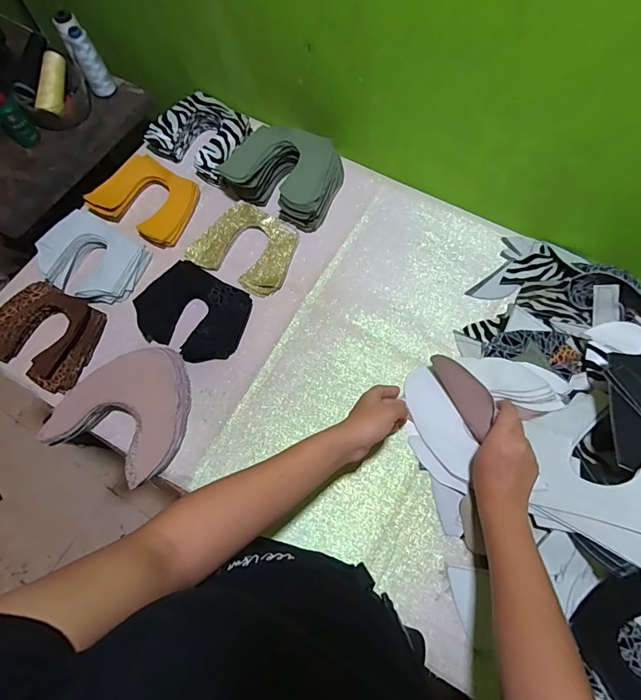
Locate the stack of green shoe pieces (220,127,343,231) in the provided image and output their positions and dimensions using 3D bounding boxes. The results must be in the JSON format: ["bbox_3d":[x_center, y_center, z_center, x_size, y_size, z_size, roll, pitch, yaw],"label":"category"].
[{"bbox_3d":[-0.061,-0.292,0.696,0.175,0.067,0.151,21,70,11],"label":"stack of green shoe pieces"}]

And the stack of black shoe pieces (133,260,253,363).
[{"bbox_3d":[-0.190,-0.055,0.635,0.162,0.032,0.129,27,72,13],"label":"stack of black shoe pieces"}]

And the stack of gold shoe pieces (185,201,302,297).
[{"bbox_3d":[-0.116,-0.167,0.682,0.151,0.019,0.137,24,71,12],"label":"stack of gold shoe pieces"}]

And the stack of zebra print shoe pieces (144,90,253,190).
[{"bbox_3d":[-0.203,-0.376,0.740,0.163,0.040,0.136,31,72,14],"label":"stack of zebra print shoe pieces"}]

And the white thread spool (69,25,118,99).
[{"bbox_3d":[-0.427,-0.530,0.788,0.042,0.113,0.037,-30,71,-10],"label":"white thread spool"}]

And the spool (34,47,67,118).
[{"bbox_3d":[-0.486,-0.484,0.768,0.032,0.036,0.113,9,90,6],"label":"spool"}]

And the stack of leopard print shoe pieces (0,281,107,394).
[{"bbox_3d":[-0.409,-0.026,0.630,0.162,0.029,0.130,25,71,12],"label":"stack of leopard print shoe pieces"}]

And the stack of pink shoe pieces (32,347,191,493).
[{"bbox_3d":[-0.255,0.077,0.579,0.162,0.040,0.176,23,71,12],"label":"stack of pink shoe pieces"}]

